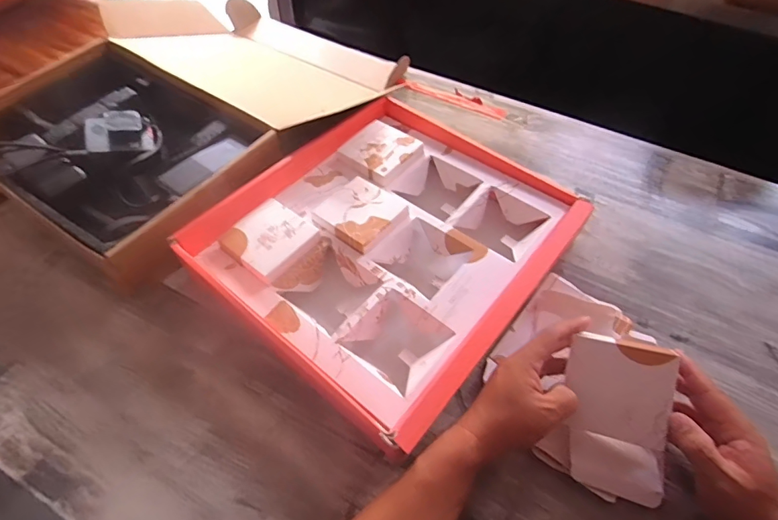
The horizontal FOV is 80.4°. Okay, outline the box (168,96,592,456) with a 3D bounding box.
[{"bbox_3d":[-0.003,-0.031,0.556,0.355,0.062,0.375,35,63,20],"label":"box"}]

